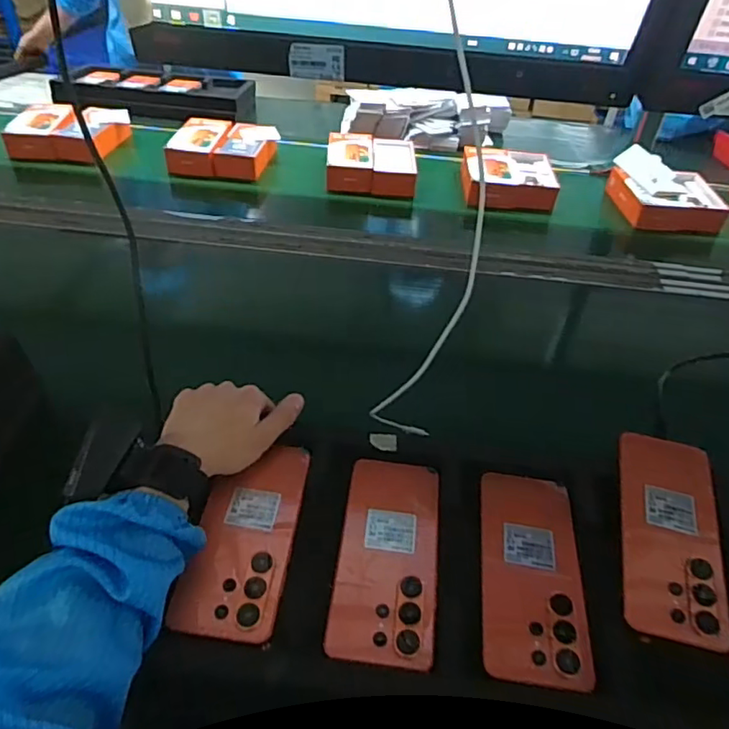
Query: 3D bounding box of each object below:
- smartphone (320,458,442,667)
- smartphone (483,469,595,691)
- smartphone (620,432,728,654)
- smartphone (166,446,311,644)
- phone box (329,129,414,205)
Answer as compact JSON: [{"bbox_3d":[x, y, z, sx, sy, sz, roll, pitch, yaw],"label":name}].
[{"bbox_3d":[0.019,0.147,0.443,0.076,0.007,0.166,9,43,1],"label":"smartphone"},{"bbox_3d":[0.129,0.157,0.436,0.071,0.013,0.166,9,43,2],"label":"smartphone"},{"bbox_3d":[0.253,0.136,0.468,0.074,0.008,0.180,7,53,15],"label":"smartphone"},{"bbox_3d":[-0.091,0.132,0.447,0.076,0.007,0.162,11,45,4],"label":"smartphone"},{"bbox_3d":[-0.032,-0.467,1.291,0.107,0.065,0.187,4,43,-3],"label":"phone box"}]

